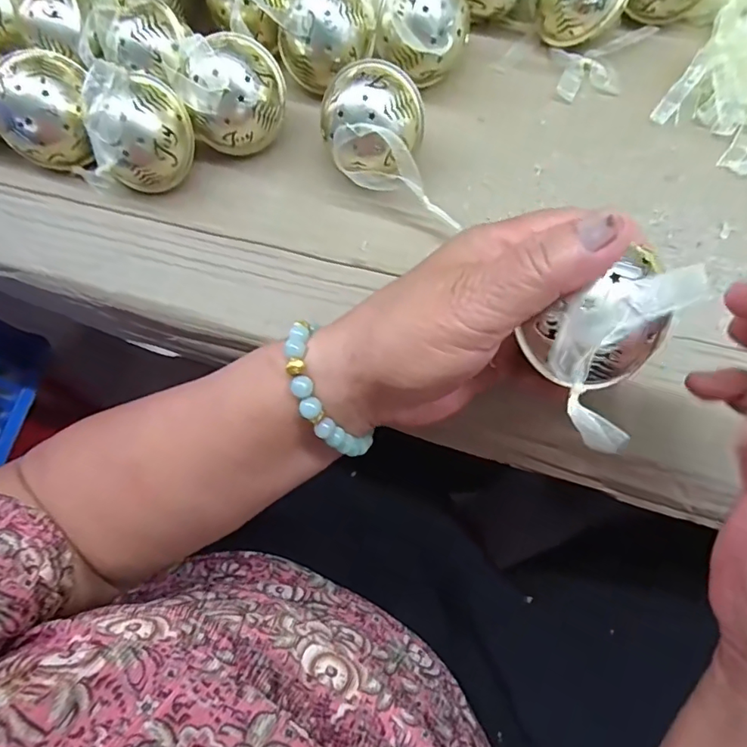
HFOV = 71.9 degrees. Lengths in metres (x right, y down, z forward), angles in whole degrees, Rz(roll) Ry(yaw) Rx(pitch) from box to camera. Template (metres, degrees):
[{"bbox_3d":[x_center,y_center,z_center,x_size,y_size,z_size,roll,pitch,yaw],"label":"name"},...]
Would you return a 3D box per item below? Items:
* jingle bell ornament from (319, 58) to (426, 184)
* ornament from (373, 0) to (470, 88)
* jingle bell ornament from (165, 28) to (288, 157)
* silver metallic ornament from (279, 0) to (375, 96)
[{"bbox_3d":[-0.001,-0.137,0.295,0.055,0.052,0.055,17,74,7],"label":"jingle bell ornament"},{"bbox_3d":[0.032,-0.209,0.308,0.047,0.042,0.051,-1,72,2],"label":"ornament"},{"bbox_3d":[-0.084,-0.168,0.306,0.056,0.048,0.054,-1,72,2],"label":"jingle bell ornament"},{"bbox_3d":[-0.026,-0.205,0.309,0.043,0.041,0.053,37,77,13],"label":"silver metallic ornament"}]

